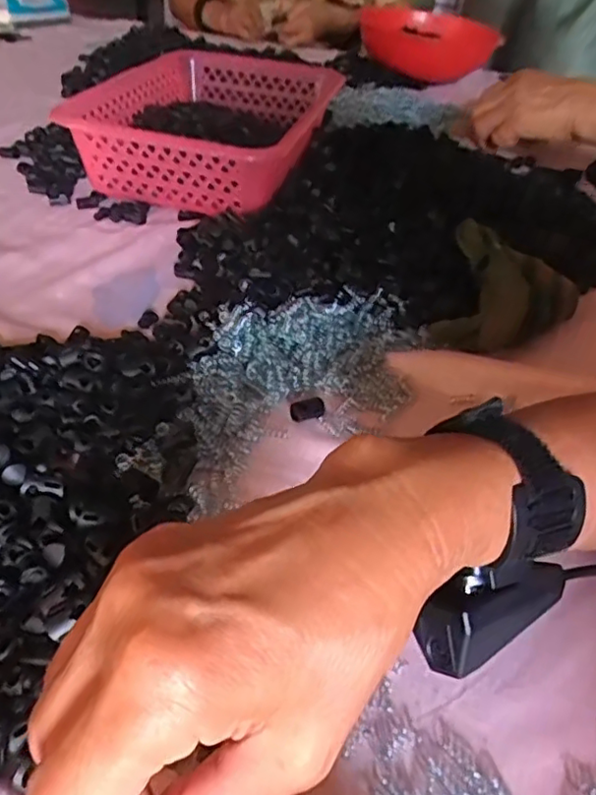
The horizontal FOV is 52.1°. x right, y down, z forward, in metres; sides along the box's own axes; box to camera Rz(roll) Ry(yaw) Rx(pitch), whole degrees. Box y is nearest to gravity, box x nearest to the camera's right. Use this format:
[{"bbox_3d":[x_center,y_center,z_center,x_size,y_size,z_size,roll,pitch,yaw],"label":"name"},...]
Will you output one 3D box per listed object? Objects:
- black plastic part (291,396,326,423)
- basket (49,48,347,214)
[{"bbox_3d":[0.006,0.007,0.375,0.021,0.008,0.013,-4,42,-12],"label":"black plastic part"},{"bbox_3d":[-0.079,-0.275,0.640,0.198,0.090,0.278,14,42,8],"label":"basket"}]

